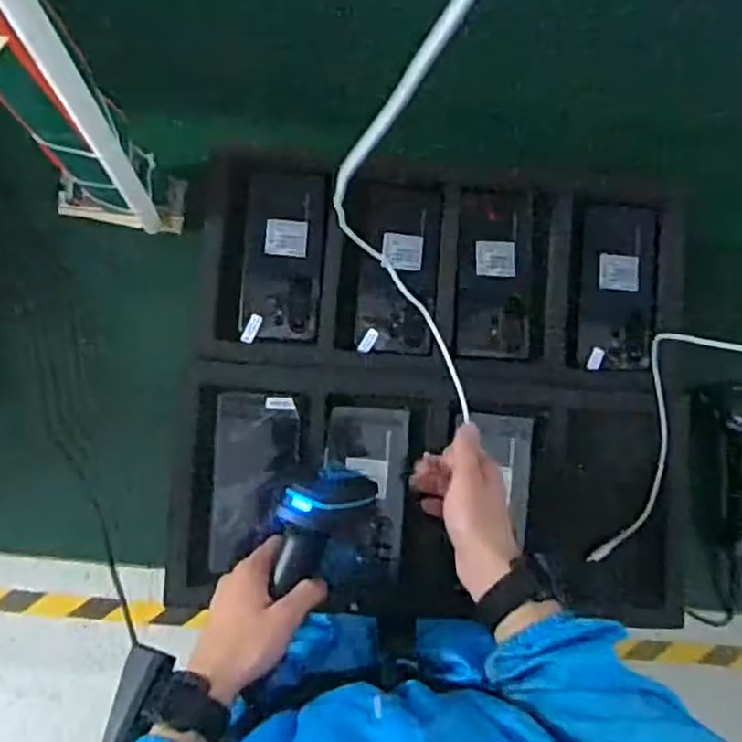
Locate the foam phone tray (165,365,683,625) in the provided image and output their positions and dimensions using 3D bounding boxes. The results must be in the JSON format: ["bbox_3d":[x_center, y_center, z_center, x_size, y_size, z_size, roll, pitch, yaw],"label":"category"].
[{"bbox_3d":[0.060,0.110,0.688,0.478,0.051,0.237,3,84,-4],"label":"foam phone tray"}]

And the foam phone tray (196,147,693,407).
[{"bbox_3d":[0.077,-0.091,0.724,0.487,0.033,0.219,5,84,-4],"label":"foam phone tray"}]

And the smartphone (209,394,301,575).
[{"bbox_3d":[-0.108,0.102,0.665,0.077,0.011,0.156,2,84,-4],"label":"smartphone"}]

